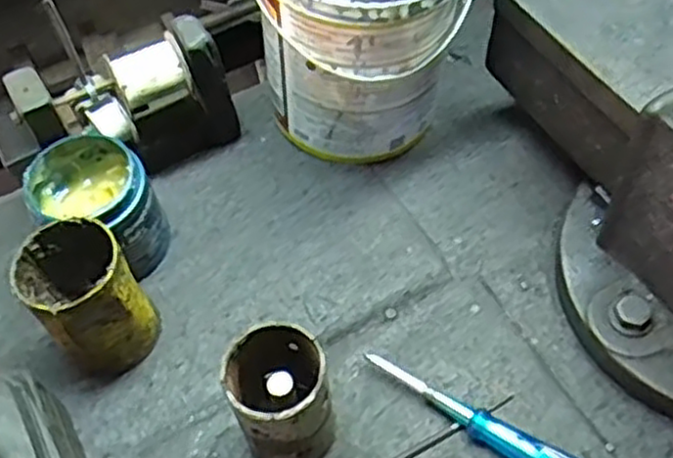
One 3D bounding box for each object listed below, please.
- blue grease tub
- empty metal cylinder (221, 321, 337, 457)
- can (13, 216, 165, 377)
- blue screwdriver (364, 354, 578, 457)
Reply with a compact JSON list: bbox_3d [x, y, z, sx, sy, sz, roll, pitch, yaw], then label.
[{"bbox_3d":[-0.193,-0.021,0.619,0.092,0.097,0.087,-2,56,3],"label":"blue grease tub"},{"bbox_3d":[-0.036,0.114,0.507,0.062,0.123,0.067,-2,56,3],"label":"empty metal cylinder"},{"bbox_3d":[-0.185,0.053,0.563,0.072,0.113,0.074,-2,56,3],"label":"can"},{"bbox_3d":[0.107,0.138,0.533,0.189,0.027,0.027,33,64,23],"label":"blue screwdriver"}]

